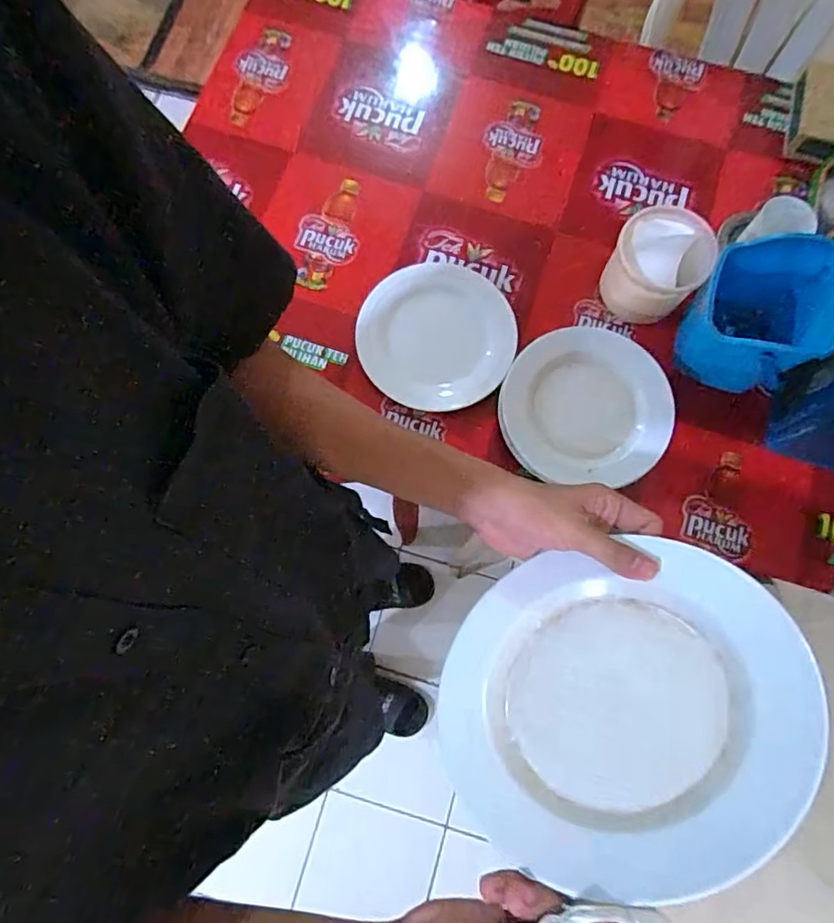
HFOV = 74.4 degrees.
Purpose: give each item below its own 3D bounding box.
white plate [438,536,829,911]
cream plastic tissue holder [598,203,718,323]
[{"bbox_3d":[0.117,0.146,0.348,0.221,0.033,0.203,-15,39,26],"label":"white plate"},{"bbox_3d":[0.335,-0.272,0.787,0.134,0.107,0.119,-43,80,-9],"label":"cream plastic tissue holder"}]

